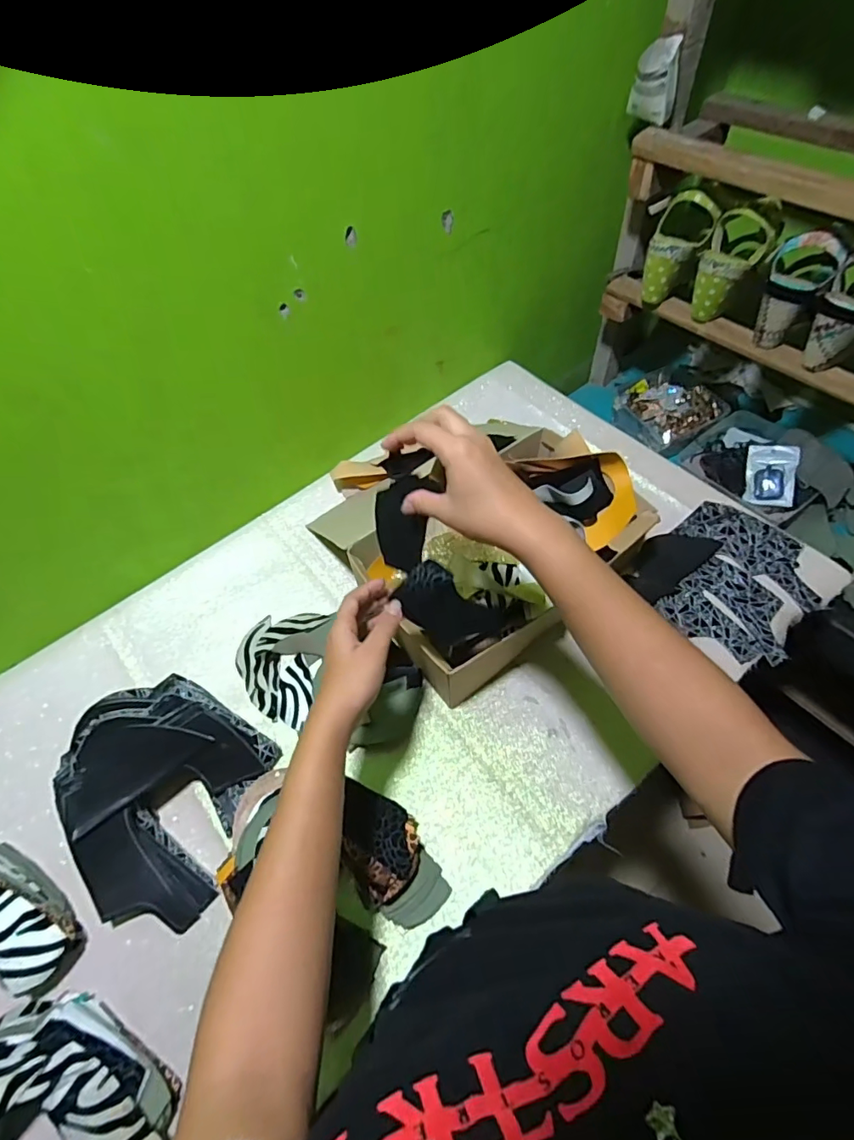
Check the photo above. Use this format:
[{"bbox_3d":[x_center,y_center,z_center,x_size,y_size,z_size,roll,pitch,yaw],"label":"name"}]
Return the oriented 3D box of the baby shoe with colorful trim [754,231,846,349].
[{"bbox_3d":[0.485,-0.372,0.687,0.074,0.141,0.058,26,62,20],"label":"baby shoe with colorful trim"}]

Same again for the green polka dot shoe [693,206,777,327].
[{"bbox_3d":[0.426,-0.427,0.730,0.077,0.131,0.062,26,62,20],"label":"green polka dot shoe"}]

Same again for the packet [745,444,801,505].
[{"bbox_3d":[0.555,-0.152,0.834,0.066,0.010,0.097,7,95,34],"label":"packet"}]

